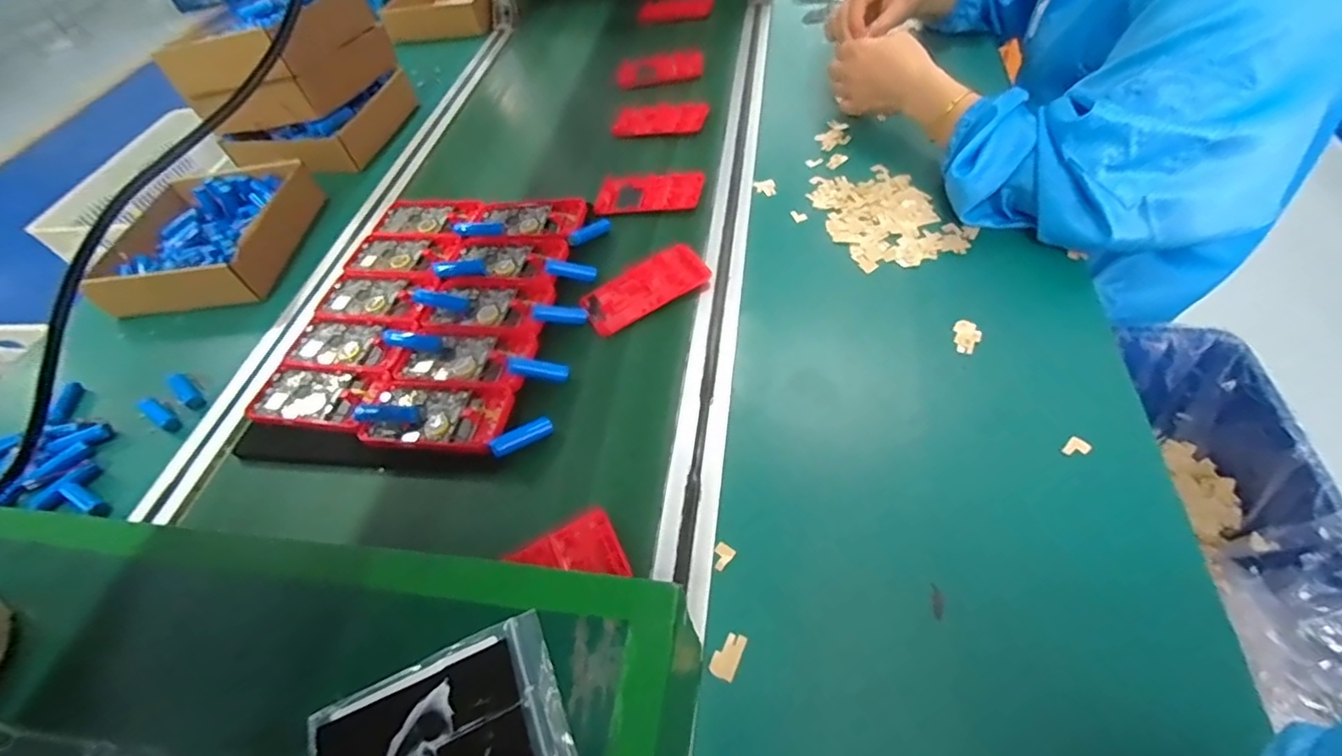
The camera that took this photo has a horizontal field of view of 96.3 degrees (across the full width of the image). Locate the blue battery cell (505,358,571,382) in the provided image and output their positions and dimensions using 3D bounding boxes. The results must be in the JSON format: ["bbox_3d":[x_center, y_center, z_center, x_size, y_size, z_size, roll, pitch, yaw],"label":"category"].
[{"bbox_3d":[-0.114,-0.006,0.523,0.057,0.014,0.015,9,47,-29],"label":"blue battery cell"}]

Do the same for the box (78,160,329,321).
[{"bbox_3d":[-0.542,-0.170,0.708,0.200,0.063,0.230,-2,53,2],"label":"box"}]

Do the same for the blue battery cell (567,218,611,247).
[{"bbox_3d":[-0.086,-0.155,0.641,0.012,0.013,0.058,34,50,26],"label":"blue battery cell"}]

